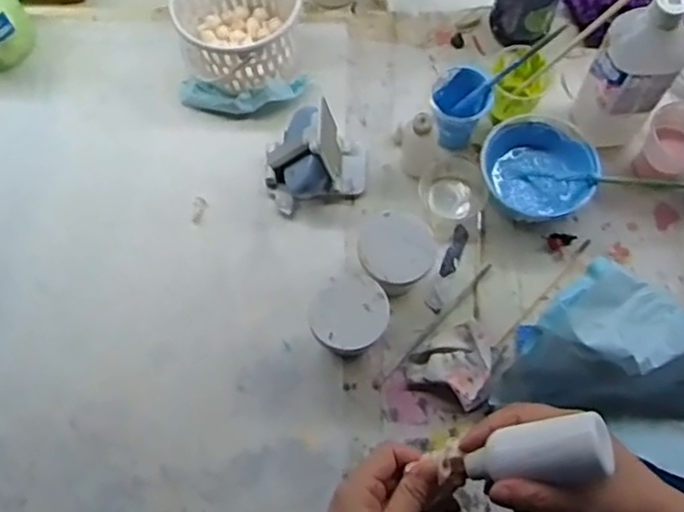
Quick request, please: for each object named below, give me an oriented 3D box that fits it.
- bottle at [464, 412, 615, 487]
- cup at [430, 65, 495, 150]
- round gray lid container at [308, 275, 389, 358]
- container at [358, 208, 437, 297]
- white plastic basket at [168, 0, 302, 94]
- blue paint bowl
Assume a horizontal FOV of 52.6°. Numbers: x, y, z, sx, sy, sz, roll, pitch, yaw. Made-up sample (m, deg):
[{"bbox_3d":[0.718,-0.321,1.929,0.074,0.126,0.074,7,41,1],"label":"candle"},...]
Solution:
[{"bbox_3d":[0.112,0.118,0.410,0.081,0.026,0.030,-18,69,28],"label":"bottle"},{"bbox_3d":[0.124,-0.157,0.746,0.061,0.079,0.062,-1,70,2],"label":"cup"},{"bbox_3d":[0.007,0.064,0.661,0.073,0.079,0.074,-19,70,-4],"label":"round gray lid container"},{"bbox_3d":[0.053,0.001,0.689,0.073,0.077,0.076,-1,70,2],"label":"container"},{"bbox_3d":[-0.115,-0.258,0.778,0.136,0.086,0.142,-1,70,2],"label":"white plastic basket"},{"bbox_3d":[0.203,-0.091,0.720,0.116,0.045,0.110,-1,70,2],"label":"blue paint bowl"}]

